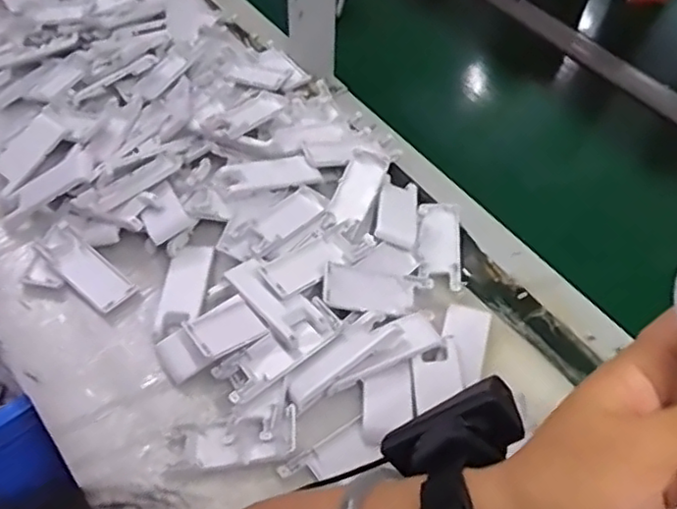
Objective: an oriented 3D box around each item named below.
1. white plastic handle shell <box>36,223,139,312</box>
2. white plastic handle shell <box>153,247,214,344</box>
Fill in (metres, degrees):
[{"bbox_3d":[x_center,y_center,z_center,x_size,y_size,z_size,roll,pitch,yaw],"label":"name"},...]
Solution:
[{"bbox_3d":[-0.231,0.014,0.583,0.104,0.020,0.038,32,58,21],"label":"white plastic handle shell"},{"bbox_3d":[-0.138,0.034,0.572,0.039,0.011,0.097,5,52,2],"label":"white plastic handle shell"}]

